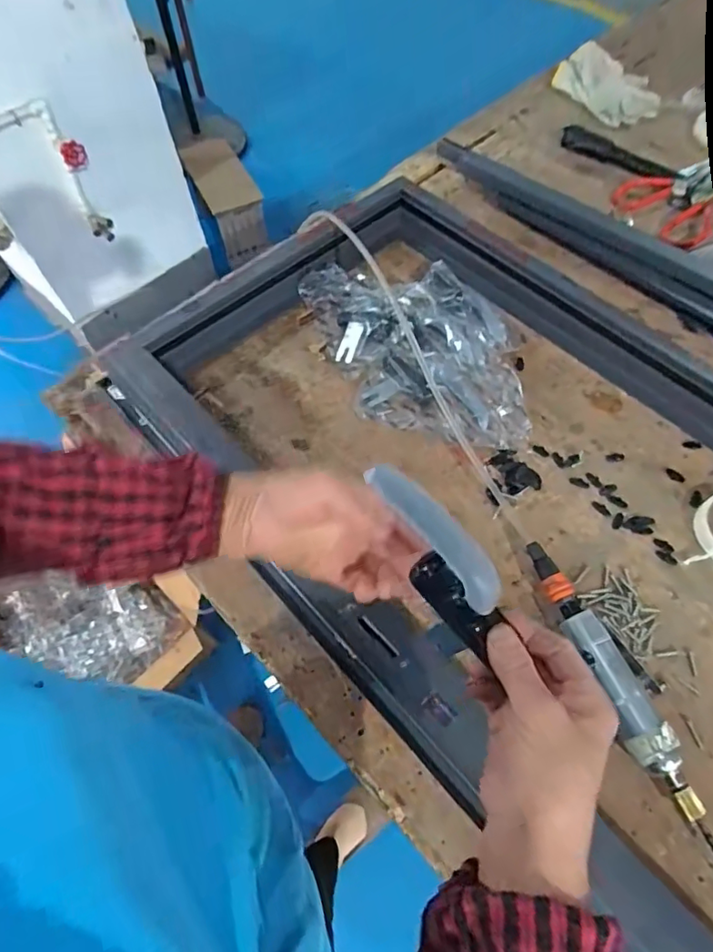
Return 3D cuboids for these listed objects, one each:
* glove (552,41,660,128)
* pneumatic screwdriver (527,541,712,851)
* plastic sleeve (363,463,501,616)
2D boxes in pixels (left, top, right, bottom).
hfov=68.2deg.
[{"bbox_3d":[0.467,-0.729,0.985,0.207,0.041,0.146,36,69,19],"label":"glove"},{"bbox_3d":[0.239,0.195,0.498,0.035,0.044,0.285,-20,63,-9],"label":"pneumatic screwdriver"},{"bbox_3d":[0.051,0.036,0.333,0.025,0.014,0.112,-40,83,-16],"label":"plastic sleeve"}]

